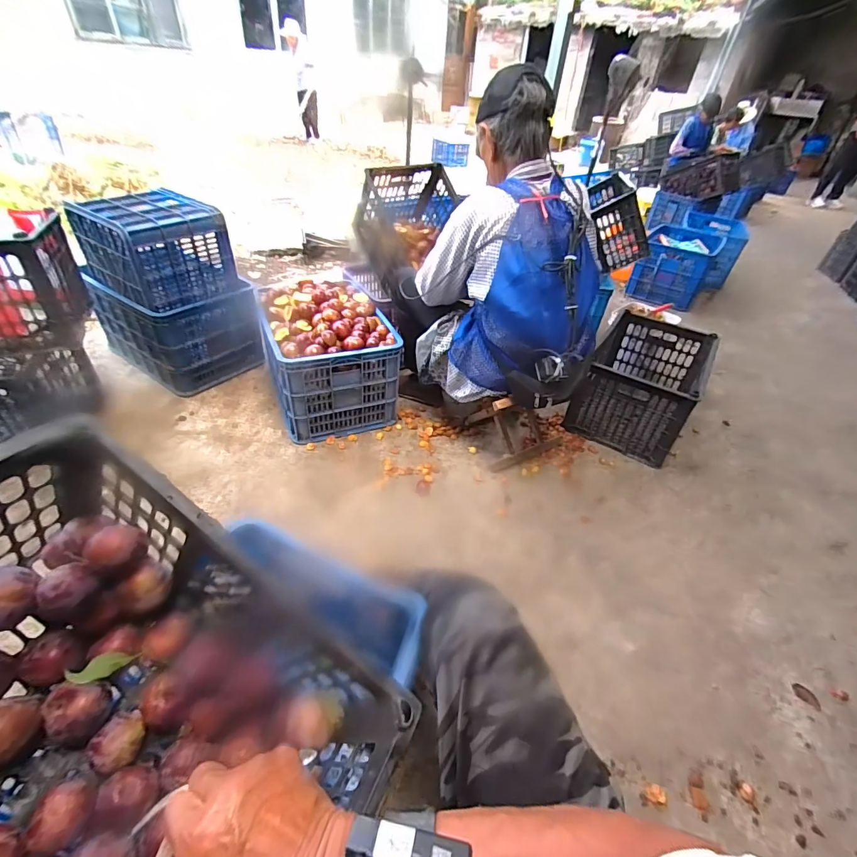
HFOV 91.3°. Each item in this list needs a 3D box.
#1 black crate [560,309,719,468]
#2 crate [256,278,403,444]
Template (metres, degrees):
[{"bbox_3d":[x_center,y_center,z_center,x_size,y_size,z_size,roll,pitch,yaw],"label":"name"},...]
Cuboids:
[{"bbox_3d":[0.764,-0.167,1.518,0.352,0.268,0.526,23,43,22],"label":"black crate"},{"bbox_3d":[-0.345,-0.253,1.436,0.366,0.333,0.494,-14,43,-21],"label":"crate"}]

